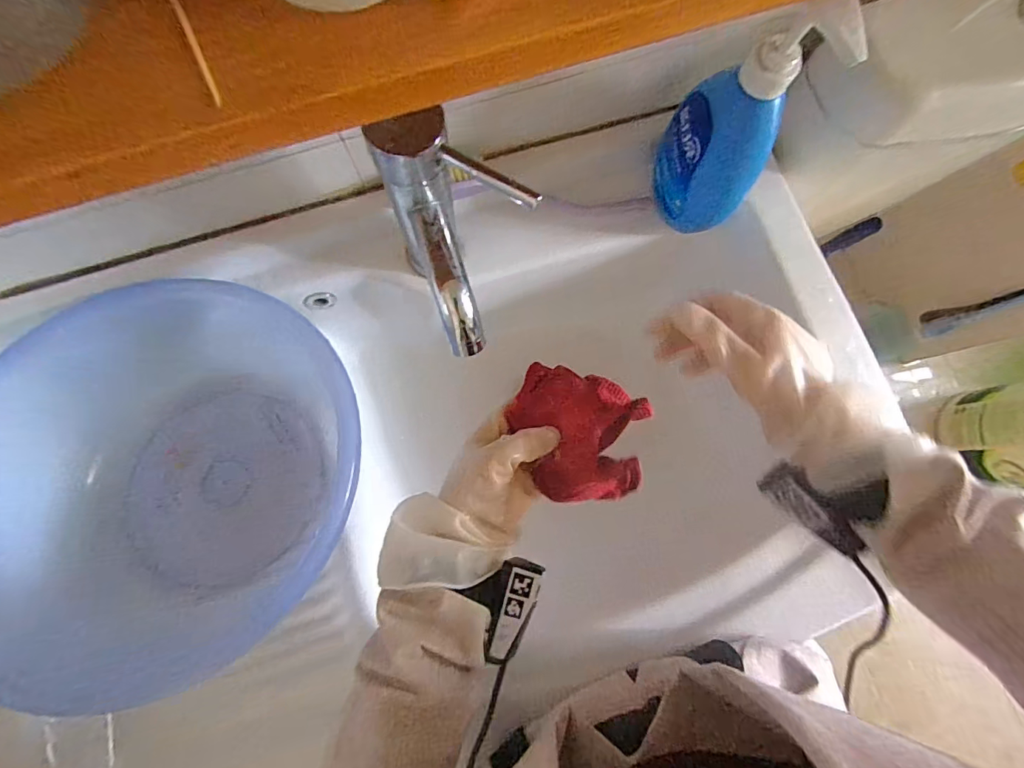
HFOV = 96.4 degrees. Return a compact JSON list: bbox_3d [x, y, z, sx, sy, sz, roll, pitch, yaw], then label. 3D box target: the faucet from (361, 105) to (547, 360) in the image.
[{"bbox_3d":[-0.033,-0.097,0.331,0.079,0.151,0.126,-27,83,-6],"label":"faucet"}]

